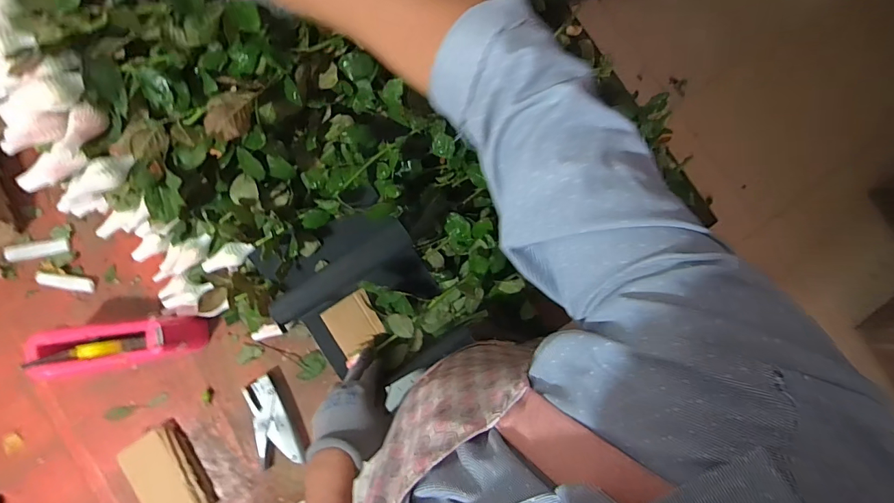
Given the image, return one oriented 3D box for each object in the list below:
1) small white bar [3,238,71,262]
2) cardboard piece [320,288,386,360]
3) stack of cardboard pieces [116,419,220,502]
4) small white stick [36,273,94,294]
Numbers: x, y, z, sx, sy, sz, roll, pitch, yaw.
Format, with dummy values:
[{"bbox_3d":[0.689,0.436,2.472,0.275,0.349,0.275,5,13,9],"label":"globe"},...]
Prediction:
[{"bbox_3d":[-0.684,-0.004,0.704,0.090,0.011,0.029,-13,83,-7],"label":"small white bar"},{"bbox_3d":[-0.148,0.114,0.676,0.077,0.012,0.080,-33,85,-9],"label":"cardboard piece"},{"bbox_3d":[-0.432,0.353,0.657,0.083,0.027,0.151,-33,86,-9],"label":"stack of cardboard pieces"},{"bbox_3d":[-0.641,0.052,0.708,0.088,0.008,0.025,8,81,-4],"label":"small white stick"}]

